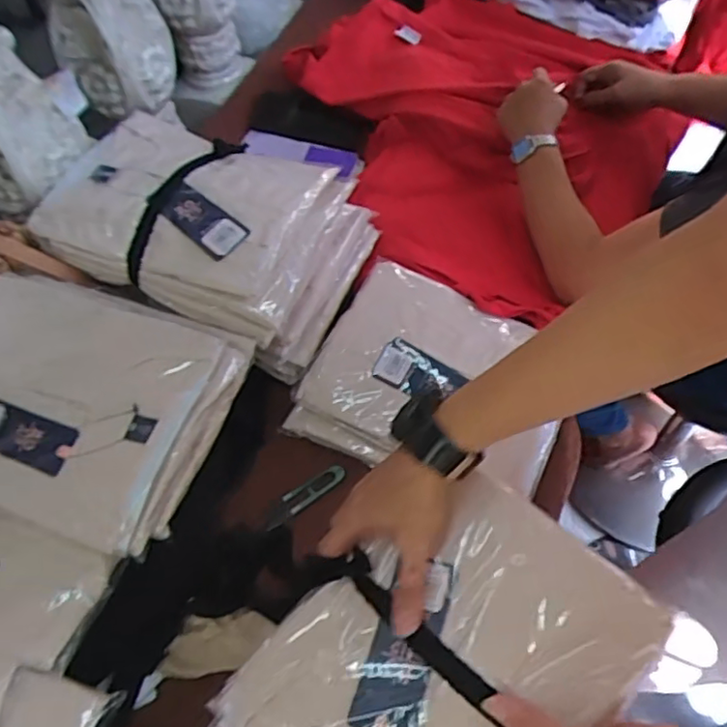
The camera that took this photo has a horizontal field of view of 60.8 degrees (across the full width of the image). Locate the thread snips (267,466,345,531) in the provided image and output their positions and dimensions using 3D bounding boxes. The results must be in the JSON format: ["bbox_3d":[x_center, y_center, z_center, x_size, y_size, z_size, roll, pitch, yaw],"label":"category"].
[{"bbox_3d":[-0.061,0.136,0.643,0.092,0.004,0.024,-31,61,-16],"label":"thread snips"}]

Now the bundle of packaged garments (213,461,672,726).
[{"bbox_3d":[0.053,0.210,0.430,0.214,0.050,0.261,35,66,23],"label":"bundle of packaged garments"}]

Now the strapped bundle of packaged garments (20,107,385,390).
[{"bbox_3d":[-0.176,-0.152,0.715,0.309,0.146,0.237,19,60,15],"label":"strapped bundle of packaged garments"}]

